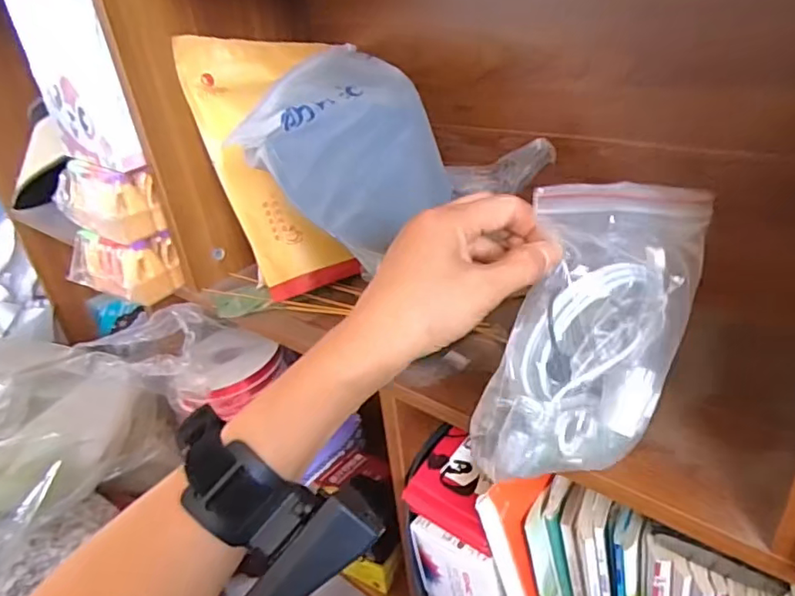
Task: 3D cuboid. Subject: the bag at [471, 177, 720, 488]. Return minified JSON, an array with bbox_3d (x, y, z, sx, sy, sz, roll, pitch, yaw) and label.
[{"bbox_3d":[0.121,0.023,0.344,0.120,0.179,0.035,1,12,-15],"label":"bag"}]

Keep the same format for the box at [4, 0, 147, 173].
[{"bbox_3d":[-0.324,-0.224,0.565,0.045,0.173,0.131,-29,37,-35],"label":"box"}]

